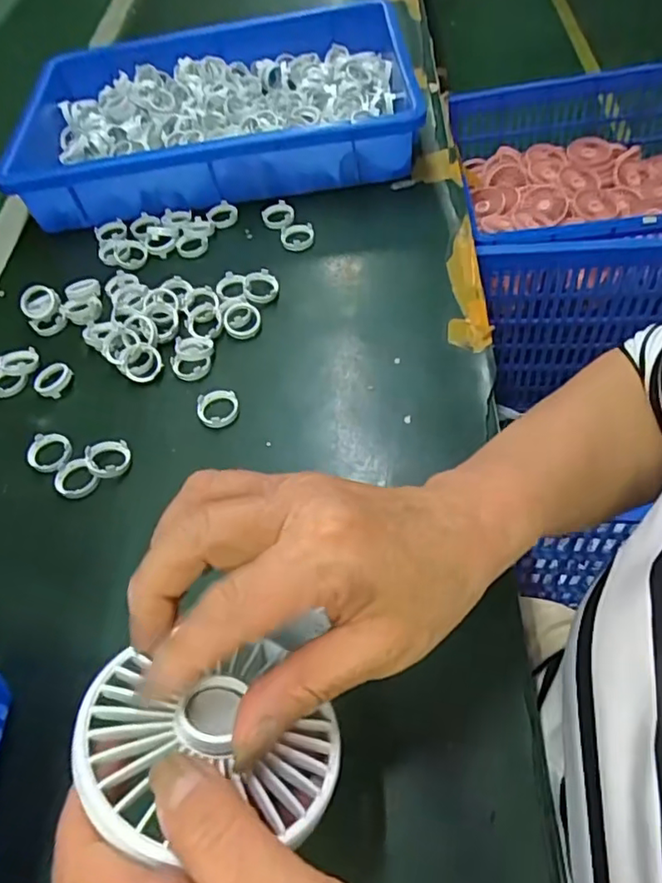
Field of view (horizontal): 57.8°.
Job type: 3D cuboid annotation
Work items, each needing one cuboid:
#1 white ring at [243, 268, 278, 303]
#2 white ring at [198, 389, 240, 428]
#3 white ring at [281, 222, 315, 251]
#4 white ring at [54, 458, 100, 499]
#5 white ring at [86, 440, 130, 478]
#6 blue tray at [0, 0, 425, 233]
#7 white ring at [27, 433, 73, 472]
[{"bbox_3d":[-0.054,-0.120,0.460,0.027,0.008,0.029,-4,55,6],"label":"white ring"},{"bbox_3d":[-0.076,-0.023,0.403,0.027,0.007,0.027,-4,55,6],"label":"white ring"},{"bbox_3d":[-0.028,-0.169,0.493,0.028,0.006,0.027,-4,55,6],"label":"white ring"},{"bbox_3d":[-0.164,0.024,0.382,0.024,0.005,0.026,-4,55,6],"label":"white ring"},{"bbox_3d":[-0.144,0.011,0.386,0.027,0.010,0.027,-4,55,6],"label":"white ring"},{"bbox_3d":[-0.106,-0.297,0.542,0.335,0.072,0.198,-8,55,3],"label":"blue tray"},{"bbox_3d":[-0.185,0.007,0.396,0.031,0.006,0.027,11,58,16],"label":"white ring"}]

